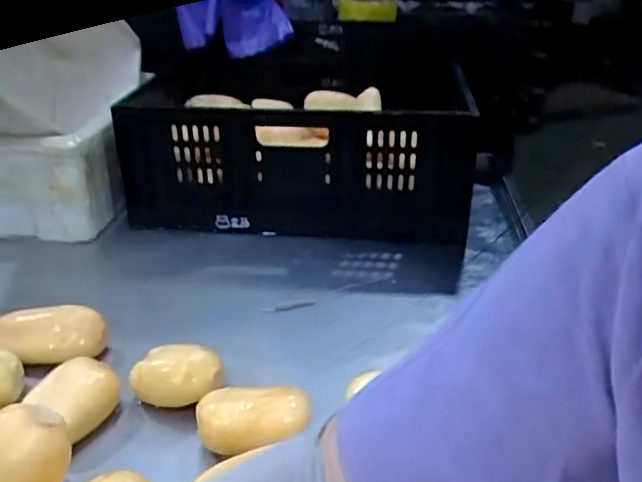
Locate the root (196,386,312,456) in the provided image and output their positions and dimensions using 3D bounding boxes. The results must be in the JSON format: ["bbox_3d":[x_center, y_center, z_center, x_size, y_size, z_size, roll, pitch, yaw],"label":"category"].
[{"bbox_3d":[-0.068,0.186,0.641,0.117,0.053,0.066,-5,26,-9],"label":"root"}]

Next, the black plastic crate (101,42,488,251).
[{"bbox_3d":[-0.030,-0.195,1.211,0.590,0.219,0.437,2,26,5],"label":"black plastic crate"}]

